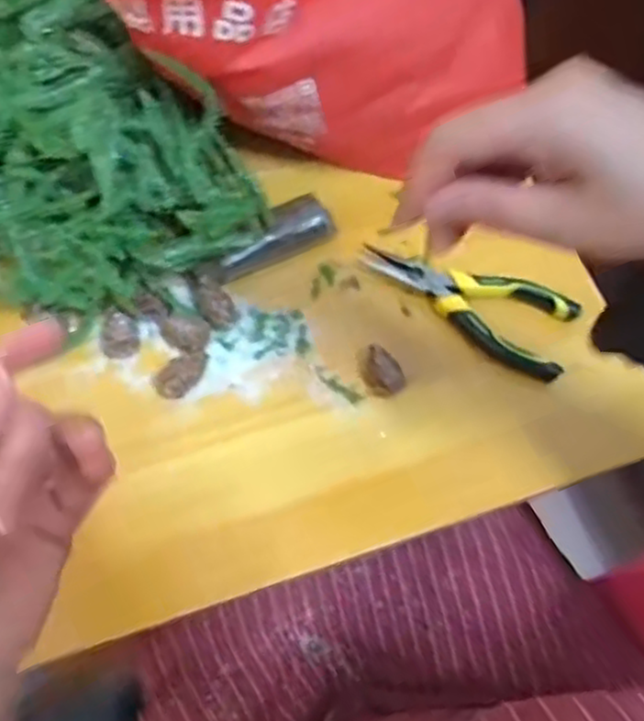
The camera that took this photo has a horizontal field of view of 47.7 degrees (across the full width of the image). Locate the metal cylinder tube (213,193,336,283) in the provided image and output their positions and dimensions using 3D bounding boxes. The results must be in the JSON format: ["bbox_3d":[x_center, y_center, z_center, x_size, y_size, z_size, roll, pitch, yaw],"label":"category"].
[{"bbox_3d":[-0.038,-0.083,0.517,0.093,0.025,0.035,-26,68,-17],"label":"metal cylinder tube"}]

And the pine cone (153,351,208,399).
[{"bbox_3d":[-0.090,0.009,0.471,0.036,0.021,0.027,-40,73,-21],"label":"pine cone"}]

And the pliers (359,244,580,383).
[{"bbox_3d":[0.100,-0.045,0.515,0.155,0.020,0.065,28,64,9],"label":"pliers"}]

